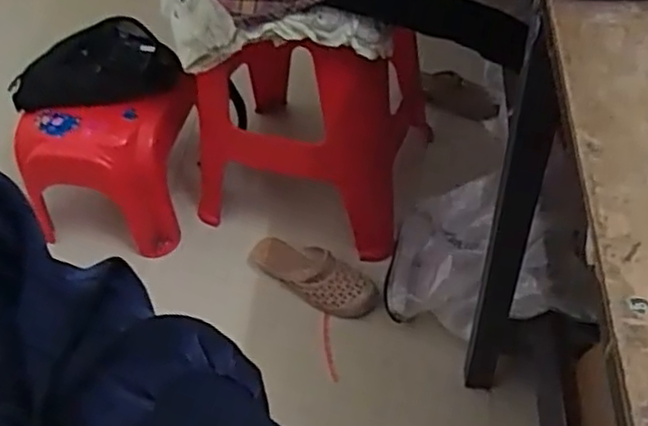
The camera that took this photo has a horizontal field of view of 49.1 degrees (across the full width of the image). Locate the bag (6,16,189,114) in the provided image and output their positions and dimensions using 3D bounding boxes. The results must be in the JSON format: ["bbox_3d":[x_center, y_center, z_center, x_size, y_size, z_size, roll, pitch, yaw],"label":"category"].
[{"bbox_3d":[-0.394,-0.235,1.255,0.252,0.081,0.167,-31,80,-18],"label":"bag"}]

